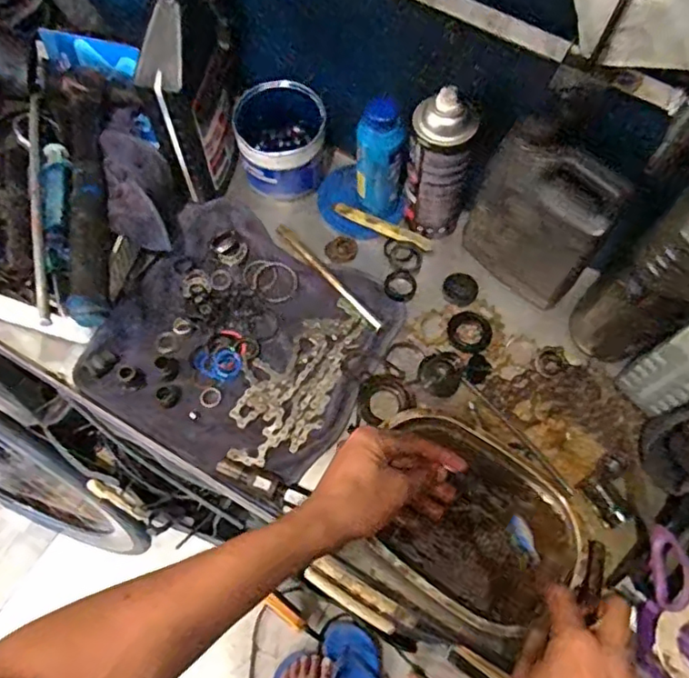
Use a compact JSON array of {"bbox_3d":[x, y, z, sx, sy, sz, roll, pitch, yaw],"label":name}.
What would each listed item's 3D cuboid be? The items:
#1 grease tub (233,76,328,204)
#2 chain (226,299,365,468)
[{"bbox_3d":[-0.073,-0.231,0.713,0.096,0.091,0.100,0,65,-1],"label":"grease tub"},{"bbox_3d":[-0.045,0.041,0.623,0.075,0.018,0.202,27,67,11],"label":"chain"}]

